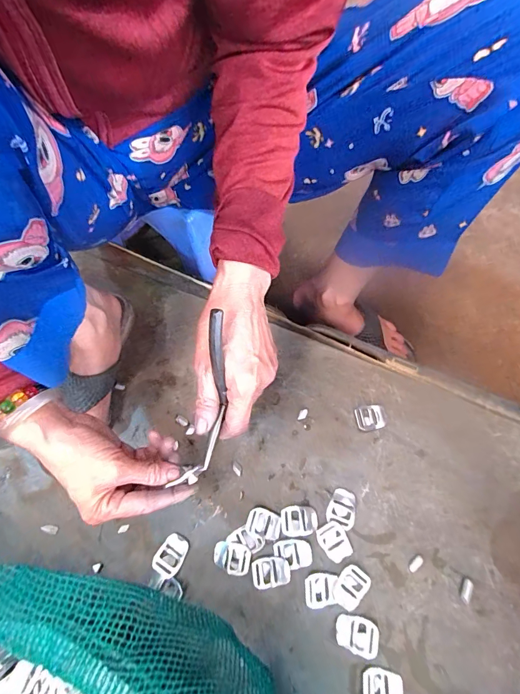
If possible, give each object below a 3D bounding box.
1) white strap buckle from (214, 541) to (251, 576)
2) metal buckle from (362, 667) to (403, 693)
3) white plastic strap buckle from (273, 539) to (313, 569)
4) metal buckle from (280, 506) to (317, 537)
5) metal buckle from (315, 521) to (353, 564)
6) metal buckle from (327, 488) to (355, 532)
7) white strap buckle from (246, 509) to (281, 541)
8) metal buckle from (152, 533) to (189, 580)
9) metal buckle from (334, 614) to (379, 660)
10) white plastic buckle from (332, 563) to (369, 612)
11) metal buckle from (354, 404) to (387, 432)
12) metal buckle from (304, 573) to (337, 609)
[{"bbox_3d":[-0.029,0.224,0.376,0.039,0.008,0.028,6,68,5],"label":"white strap buckle"},{"bbox_3d":[0.114,0.319,0.328,0.037,0.007,0.030,8,68,6],"label":"metal buckle"},{"bbox_3d":[0.034,0.217,0.370,0.040,0.004,0.027,-6,67,0],"label":"white plastic strap buckle"},{"bbox_3d":[0.042,0.189,0.384,0.039,0.004,0.029,-6,67,1],"label":"metal buckle"},{"bbox_3d":[0.079,0.207,0.375,0.029,0.005,0.037,-28,69,-8],"label":"metal buckle"},{"bbox_3d":[0.091,0.177,0.387,0.029,0.004,0.036,21,70,11],"label":"metal buckle"},{"bbox_3d":[0.004,0.193,0.384,0.037,0.005,0.028,20,70,11],"label":"white strap buckle"},{"bbox_3d":[-0.096,0.225,0.379,0.029,0.005,0.039,29,72,14],"label":"metal buckle"},{"bbox_3d":[0.094,0.282,0.344,0.039,0.010,0.031,5,68,5],"label":"metal buckle"},{"bbox_3d":[0.093,0.245,0.361,0.028,0.004,0.039,36,74,16],"label":"white plastic buckle"},{"bbox_3d":[0.132,0.085,0.423,0.036,0.004,0.029,-12,67,-2],"label":"metal buckle"},{"bbox_3d":[0.062,0.248,0.358,0.032,0.009,0.030,-4,67,1],"label":"metal buckle"}]

